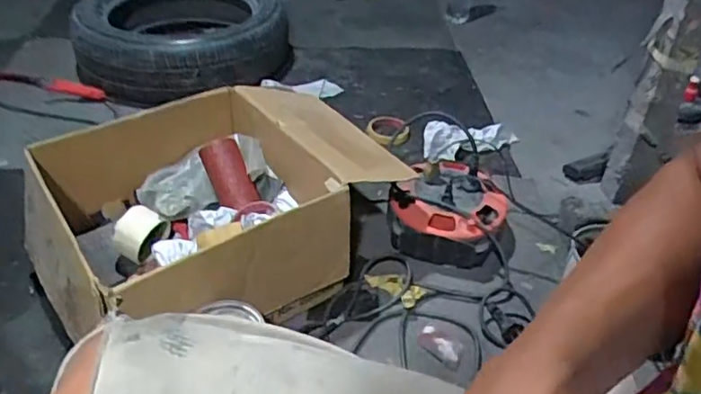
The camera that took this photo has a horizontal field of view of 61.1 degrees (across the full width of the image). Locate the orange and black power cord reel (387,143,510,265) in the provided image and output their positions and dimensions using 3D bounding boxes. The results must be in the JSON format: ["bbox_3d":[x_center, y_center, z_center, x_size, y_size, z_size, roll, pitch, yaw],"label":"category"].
[{"bbox_3d":[0.161,0.016,1.018,0.181,0.118,0.187,2,40,-1],"label":"orange and black power cord reel"}]

